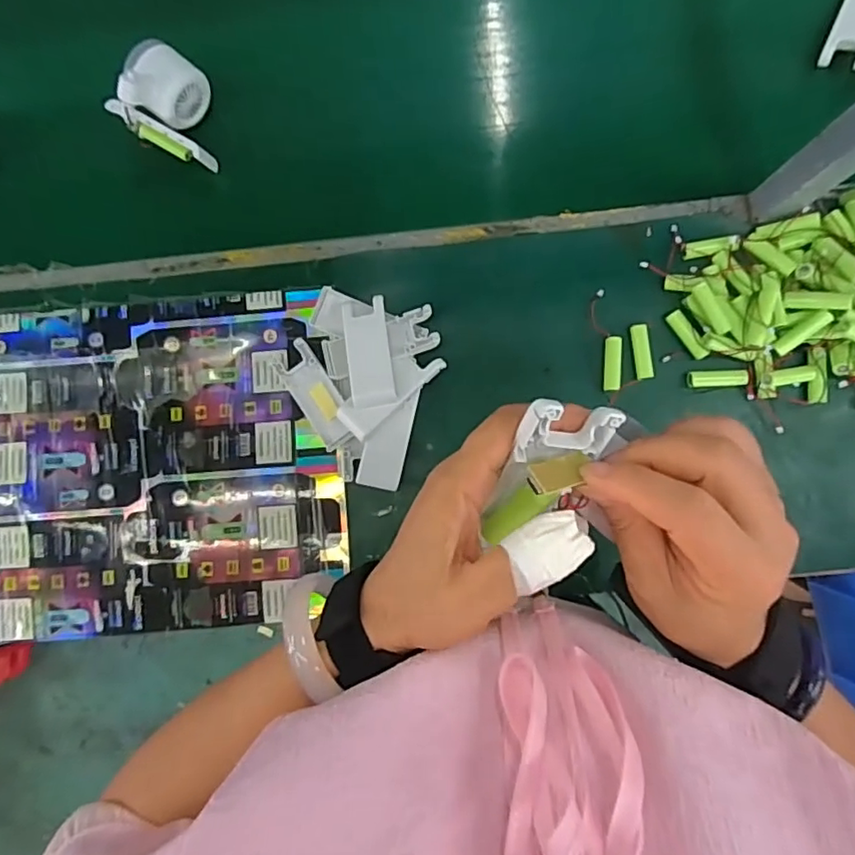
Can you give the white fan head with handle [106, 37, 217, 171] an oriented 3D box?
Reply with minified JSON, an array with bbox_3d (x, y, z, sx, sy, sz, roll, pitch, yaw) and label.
[{"bbox_3d":[-0.237,-0.300,0.538,0.093,0.063,0.082,39,91,4],"label":"white fan head with handle"}]

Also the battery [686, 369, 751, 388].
[{"bbox_3d":[0.263,-0.044,0.519,0.051,0.014,0.015,-2,89,3],"label":"battery"}]

